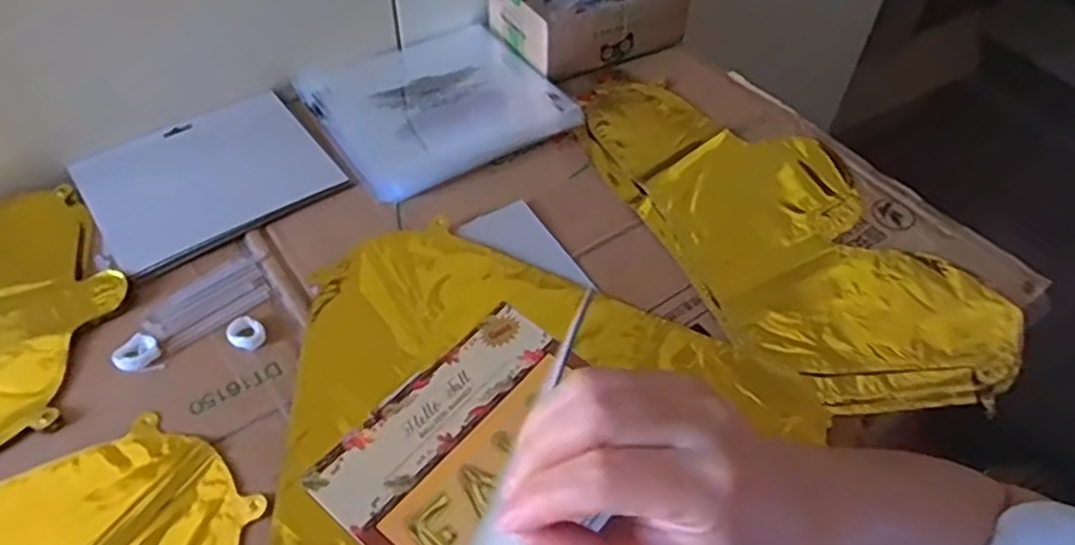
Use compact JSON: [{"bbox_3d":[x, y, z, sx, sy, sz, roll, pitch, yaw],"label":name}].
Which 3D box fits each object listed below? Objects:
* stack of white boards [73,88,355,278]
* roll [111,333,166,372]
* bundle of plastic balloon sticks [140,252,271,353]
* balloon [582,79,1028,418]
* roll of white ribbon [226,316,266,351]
[{"bbox_3d":[-0.287,-0.086,0.634,0.187,0.008,0.158,-30,57,-24],"label":"stack of white boards"},{"bbox_3d":[-0.285,0.058,0.517,0.030,0.007,0.031,1,50,-1],"label":"roll"},{"bbox_3d":[-0.247,0.021,0.556,0.049,0.004,0.099,36,58,25],"label":"bundle of plastic balloon sticks"},{"bbox_3d":[0.201,-0.042,0.646,0.213,0.026,0.420,-26,56,-22],"label":"balloon"},{"bbox_3d":[-0.213,0.045,0.532,0.025,0.009,0.027,1,50,-1],"label":"roll of white ribbon"}]

